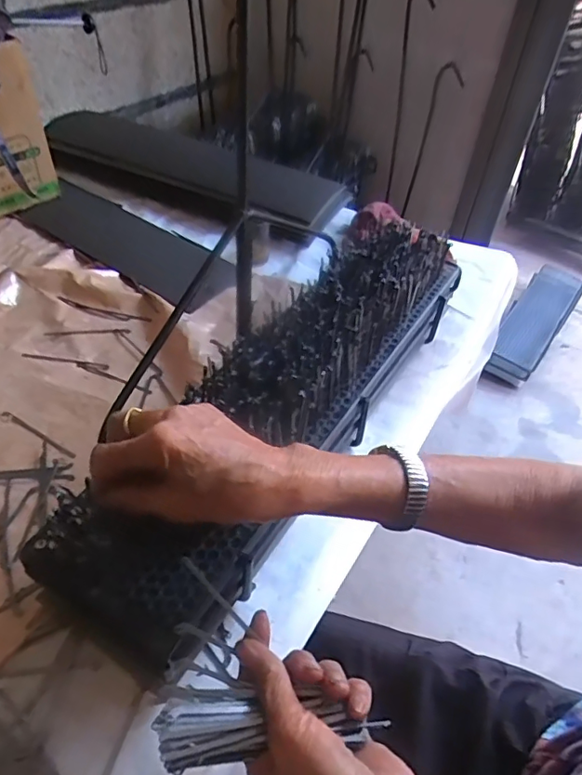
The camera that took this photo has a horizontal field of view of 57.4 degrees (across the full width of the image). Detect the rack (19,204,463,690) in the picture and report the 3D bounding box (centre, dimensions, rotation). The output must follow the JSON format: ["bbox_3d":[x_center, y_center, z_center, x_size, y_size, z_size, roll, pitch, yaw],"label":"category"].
[{"bbox_3d":[0.007,-0.011,0.534,0.142,0.078,0.568,26,53,20],"label":"rack"}]

